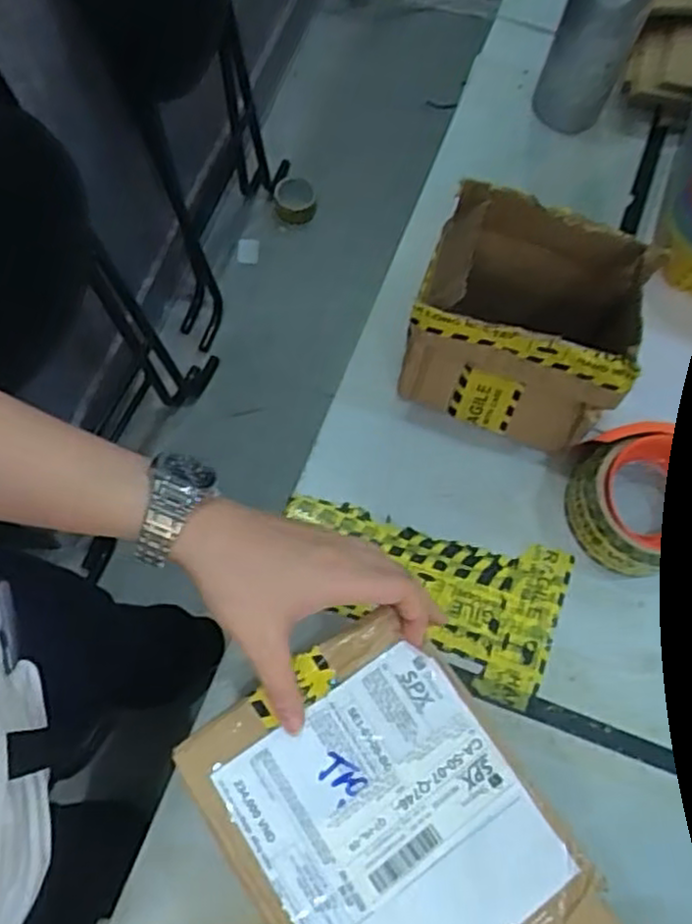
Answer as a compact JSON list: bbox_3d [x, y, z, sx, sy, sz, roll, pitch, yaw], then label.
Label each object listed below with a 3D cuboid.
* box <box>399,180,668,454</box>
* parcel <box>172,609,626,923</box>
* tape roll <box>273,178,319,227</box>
[{"bbox_3d":[0.121,-0.091,0.501,0.139,0.139,0.100,20,71,5],"label":"box"},{"bbox_3d":[0.042,0.221,0.380,0.146,0.033,0.254,-33,75,-12],"label":"parcel"},{"bbox_3d":[-0.105,-0.533,1.470,0.073,0.055,0.078,1,71,-2],"label":"tape roll"}]

